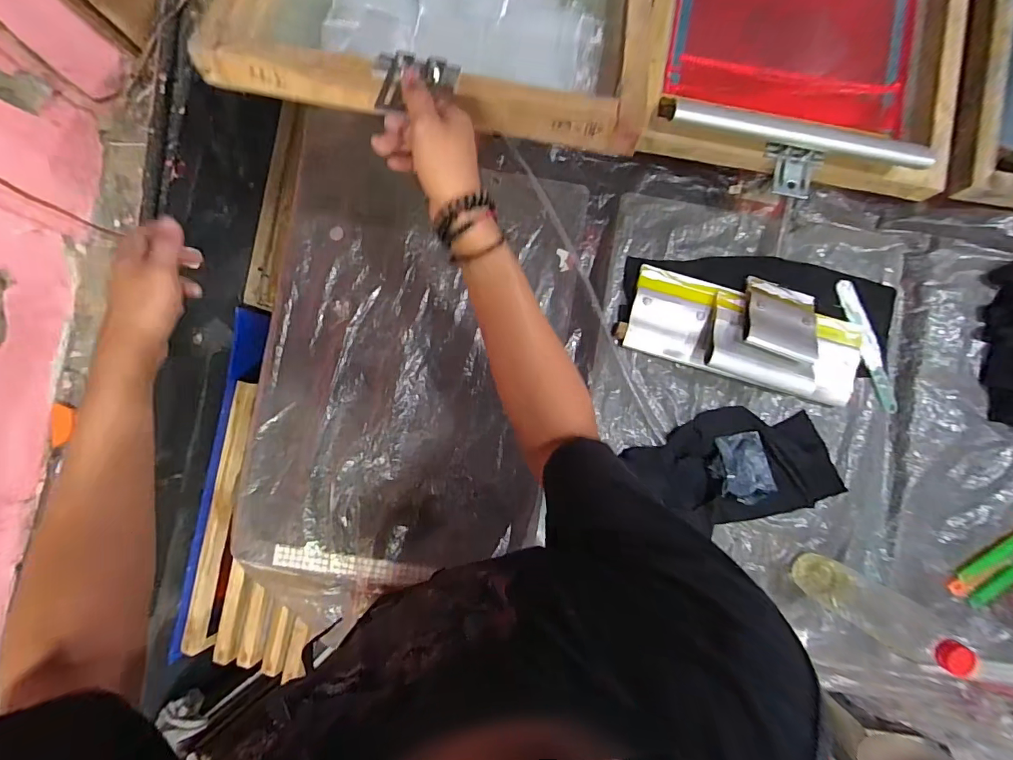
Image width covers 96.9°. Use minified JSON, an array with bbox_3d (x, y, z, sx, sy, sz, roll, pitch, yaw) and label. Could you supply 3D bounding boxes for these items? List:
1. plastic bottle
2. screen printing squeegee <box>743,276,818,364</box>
[{"bbox_3d":[0.468,0.290,0.556,0.069,0.219,0.061,31,88,0],"label":"plastic bottle"},{"bbox_3d":[0.394,-0.086,0.650,0.097,0.027,0.127,17,55,4],"label":"screen printing squeegee"}]

